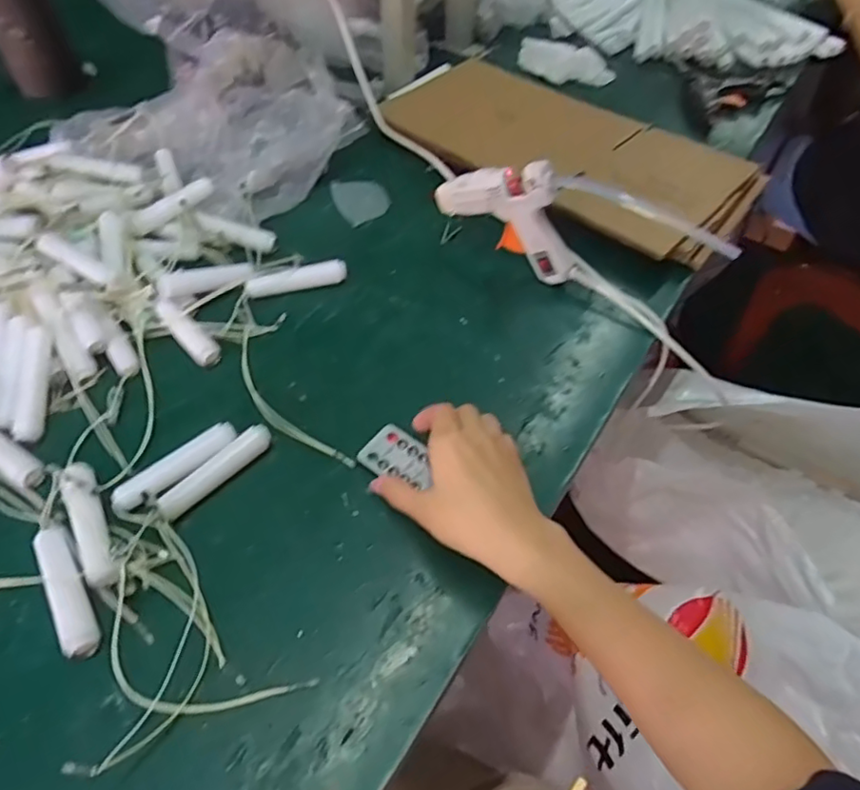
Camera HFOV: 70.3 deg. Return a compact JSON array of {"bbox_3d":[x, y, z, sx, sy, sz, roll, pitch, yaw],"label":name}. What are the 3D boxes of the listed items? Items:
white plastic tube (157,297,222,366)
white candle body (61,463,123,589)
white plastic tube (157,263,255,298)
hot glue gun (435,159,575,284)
[{"bbox_3d":[-0.199,-0.052,0.505,0.023,0.016,0.072,-37,61,-27],"label":"white plastic tube"},{"bbox_3d":[-0.221,0.082,0.396,0.022,0.020,0.085,-22,56,-18],"label":"white candle body"},{"bbox_3d":[-0.194,-0.101,0.533,0.084,0.015,0.015,-24,57,-39],"label":"white plastic tube"},{"bbox_3d":[0.070,-0.165,0.555,0.137,0.109,0.024,27,56,18],"label":"hot glue gun"}]

